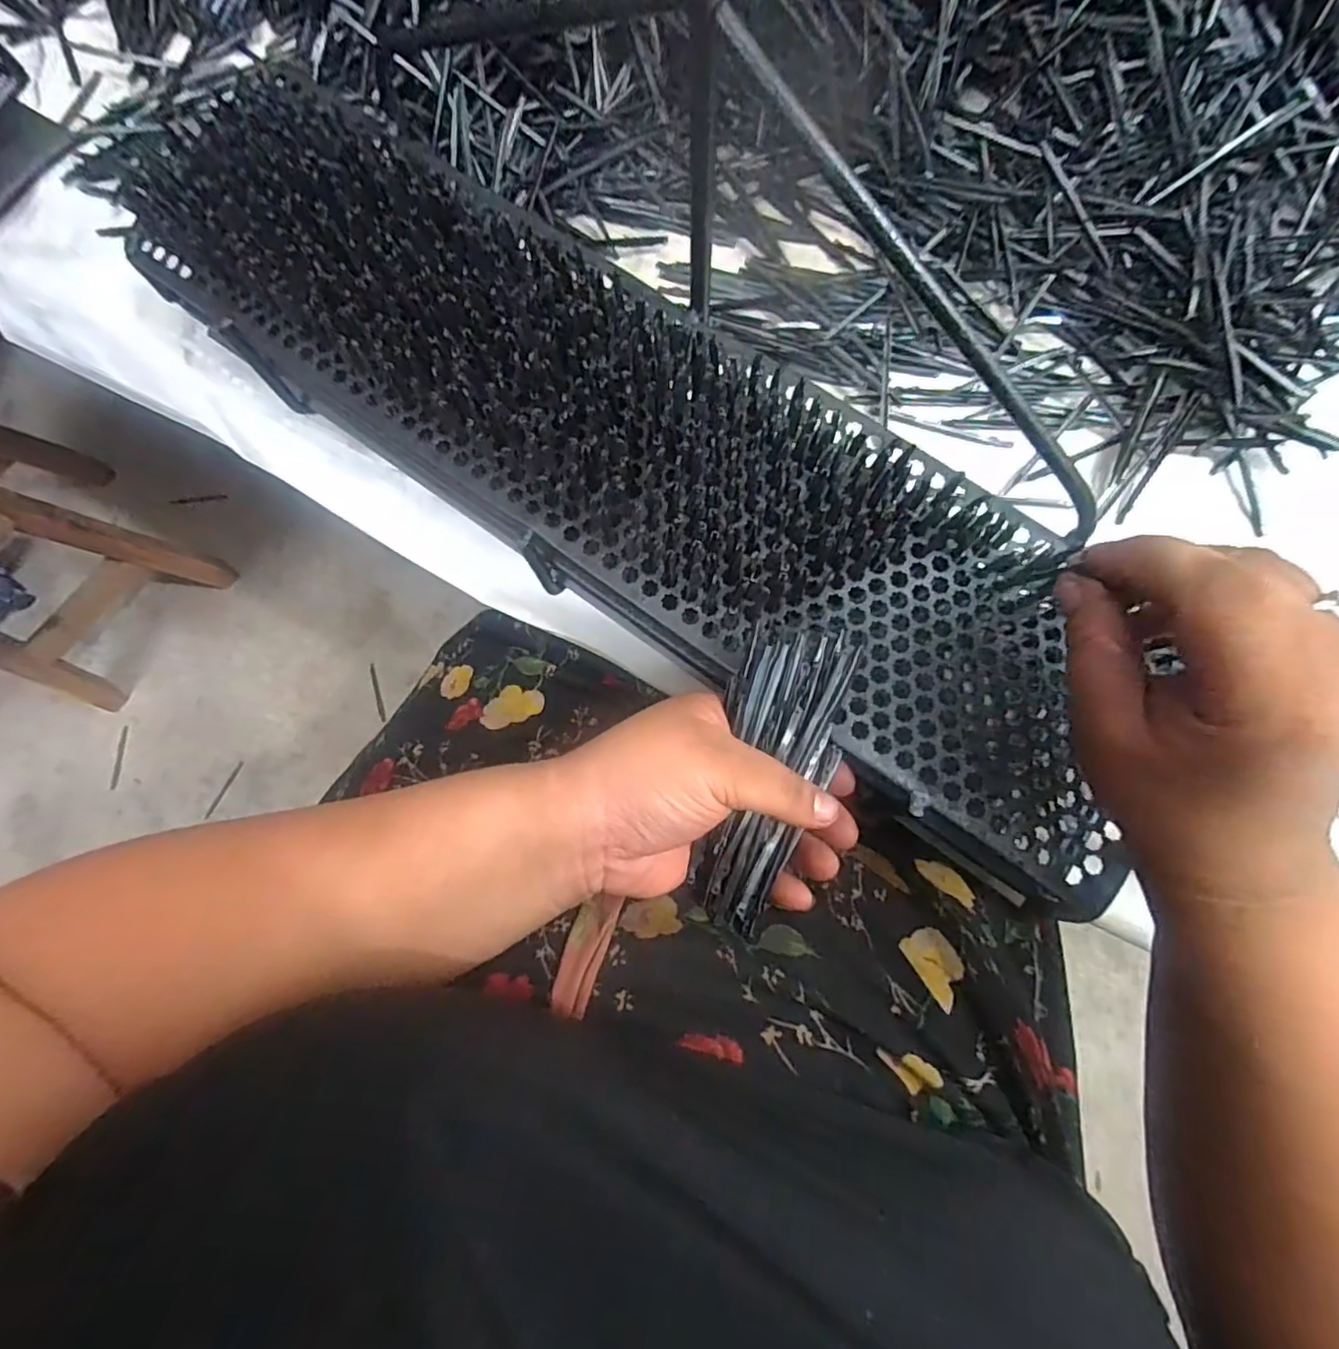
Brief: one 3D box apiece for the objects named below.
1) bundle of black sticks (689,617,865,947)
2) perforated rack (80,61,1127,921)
[{"bbox_3d":[0.045,0.047,0.278,0.051,0.027,0.135,17,90,3],"label":"bundle of black sticks"},{"bbox_3d":[-0.023,-0.117,0.301,0.577,0.032,0.147,36,82,5],"label":"perforated rack"}]

